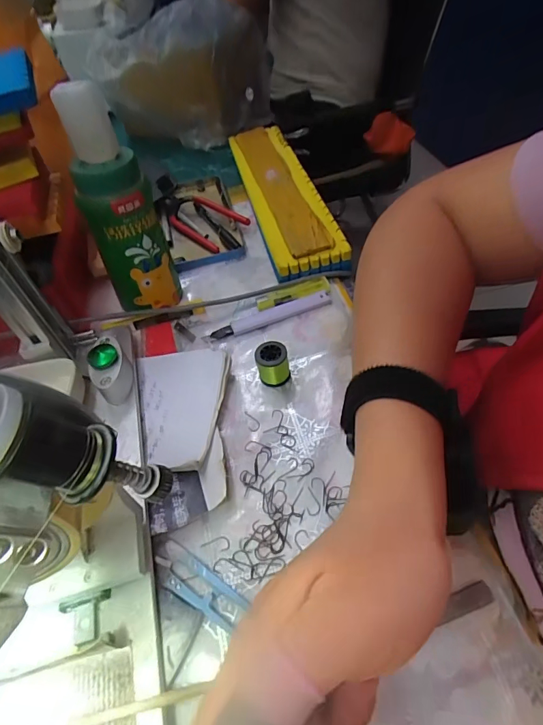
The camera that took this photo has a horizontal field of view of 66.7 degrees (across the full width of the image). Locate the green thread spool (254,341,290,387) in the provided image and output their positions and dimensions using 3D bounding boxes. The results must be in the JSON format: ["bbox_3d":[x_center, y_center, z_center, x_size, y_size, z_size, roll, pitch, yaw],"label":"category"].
[{"bbox_3d":[0.001,0.002,0.355,0.028,0.031,0.026,-3,51,4],"label":"green thread spool"}]

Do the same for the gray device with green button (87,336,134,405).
[{"bbox_3d":[-0.134,0.005,0.345,0.028,0.035,0.052,-21,52,-11],"label":"gray device with green button"}]

